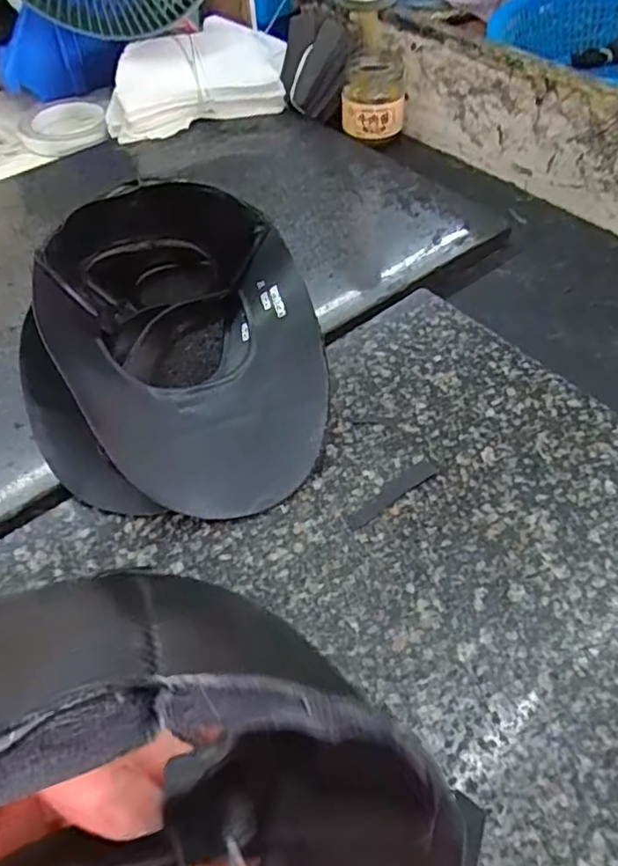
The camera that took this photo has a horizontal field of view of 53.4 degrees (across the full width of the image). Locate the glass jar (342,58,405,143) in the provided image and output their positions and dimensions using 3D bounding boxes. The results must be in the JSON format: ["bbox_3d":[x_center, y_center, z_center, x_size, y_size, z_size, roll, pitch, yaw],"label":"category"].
[{"bbox_3d":[0.062,-0.319,0.585,0.058,0.051,0.054,-2,50,2],"label":"glass jar"}]

